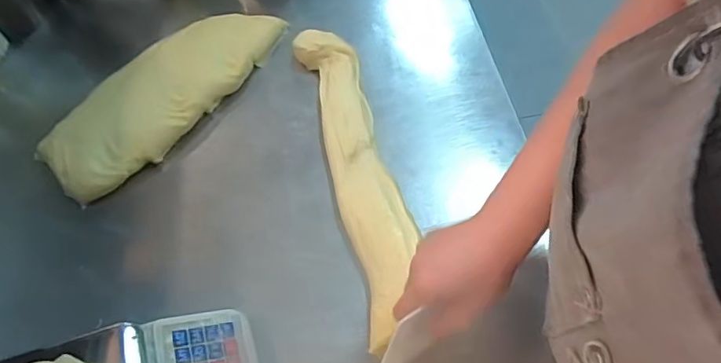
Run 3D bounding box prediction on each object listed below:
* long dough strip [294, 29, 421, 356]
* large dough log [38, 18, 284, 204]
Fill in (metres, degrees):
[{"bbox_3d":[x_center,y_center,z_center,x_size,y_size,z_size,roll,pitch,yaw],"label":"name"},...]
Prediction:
[{"bbox_3d":[0.002,-0.015,0.644,0.087,0.051,0.430,-14,61,-4],"label":"long dough strip"},{"bbox_3d":[-0.254,-0.127,0.684,0.112,0.061,0.357,39,70,15],"label":"large dough log"}]

